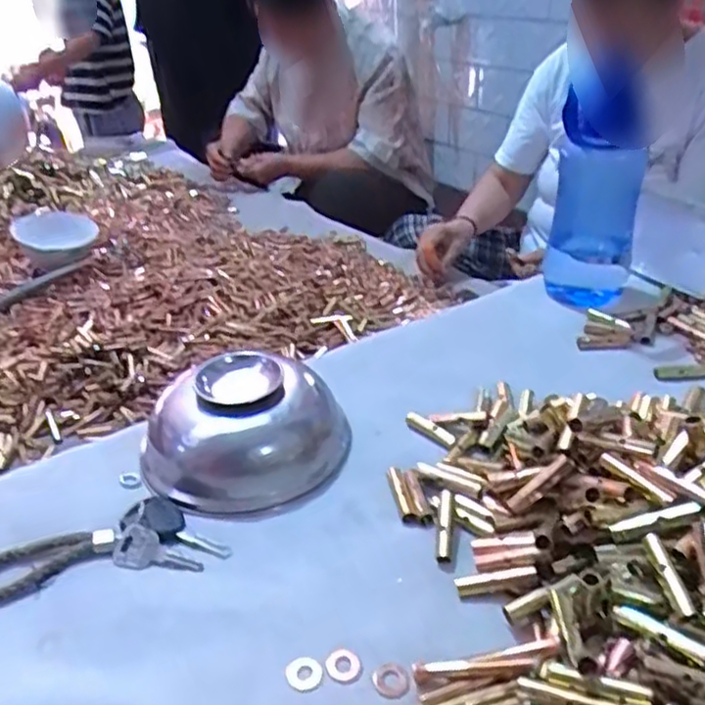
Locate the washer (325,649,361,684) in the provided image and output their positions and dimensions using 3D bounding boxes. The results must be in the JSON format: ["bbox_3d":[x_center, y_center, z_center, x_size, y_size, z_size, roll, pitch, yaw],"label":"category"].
[{"bbox_3d":[-0.004,0.154,0.337,0.017,0.004,0.017,-2,30,1],"label":"washer"}]

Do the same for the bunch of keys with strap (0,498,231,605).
[{"bbox_3d":[-0.145,0.109,0.400,0.135,0.010,0.060,-6,30,-6],"label":"bunch of keys with strap"}]

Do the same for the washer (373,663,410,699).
[{"bbox_3d":[0.019,0.158,0.332,0.017,0.004,0.016,-1,30,2],"label":"washer"}]

